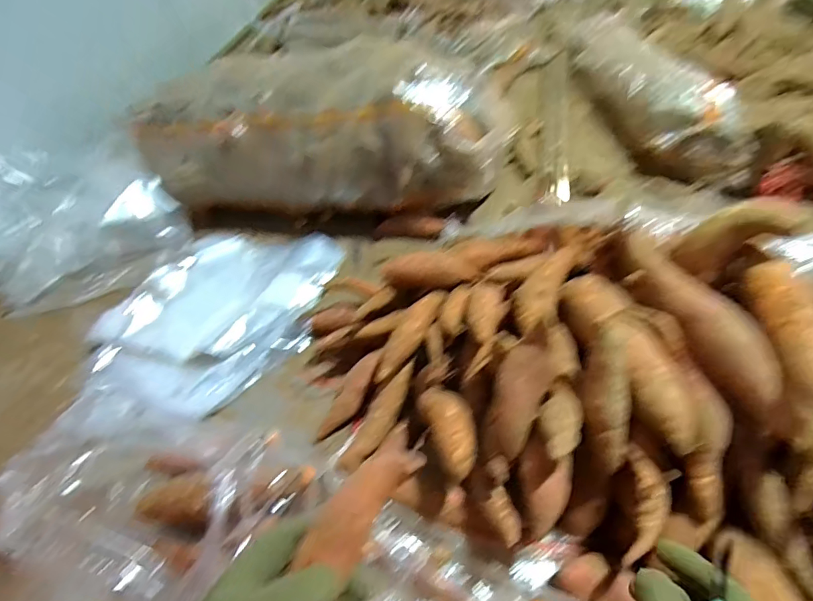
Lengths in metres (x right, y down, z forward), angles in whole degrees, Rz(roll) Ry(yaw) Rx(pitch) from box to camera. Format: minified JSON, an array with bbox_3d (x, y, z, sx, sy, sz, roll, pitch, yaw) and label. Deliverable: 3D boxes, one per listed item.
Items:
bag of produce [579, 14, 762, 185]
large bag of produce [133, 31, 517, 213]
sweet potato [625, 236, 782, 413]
[{"bbox_3d":[0.498,-0.430,0.919,0.146,0.135,0.525,-9,51,-3],"label":"bag of produce"},{"bbox_3d":[-0.160,-0.316,0.806,0.662,0.189,0.267,4,51,8],"label":"large bag of produce"},{"bbox_3d":[0.275,0.012,0.425,0.046,0.041,0.194,-15,51,-7],"label":"sweet potato"}]

